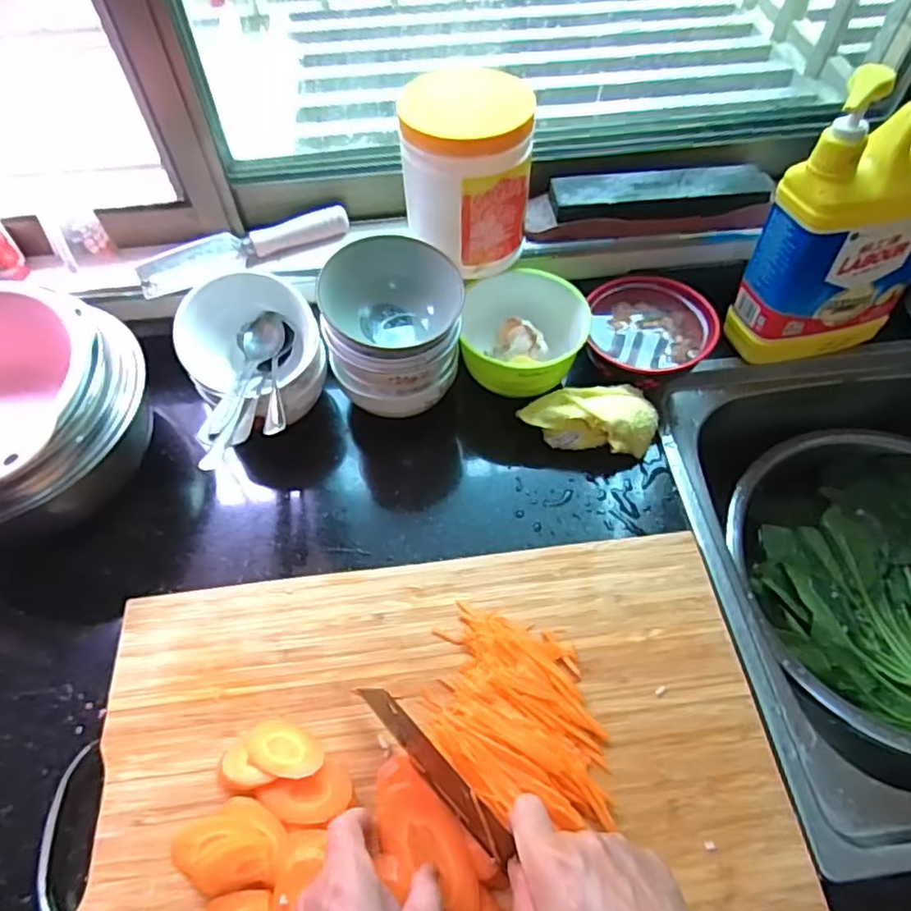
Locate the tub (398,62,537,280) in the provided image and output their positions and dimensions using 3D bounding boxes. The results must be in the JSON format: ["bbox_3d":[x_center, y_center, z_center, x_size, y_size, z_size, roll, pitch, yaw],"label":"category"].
[{"bbox_3d":[0.009,-0.240,0.521,0.104,0.137,0.098,1,60,-1],"label":"tub"}]

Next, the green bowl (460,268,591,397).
[{"bbox_3d":[0.062,-0.109,0.577,0.110,0.062,0.120,0,57,0],"label":"green bowl"}]

